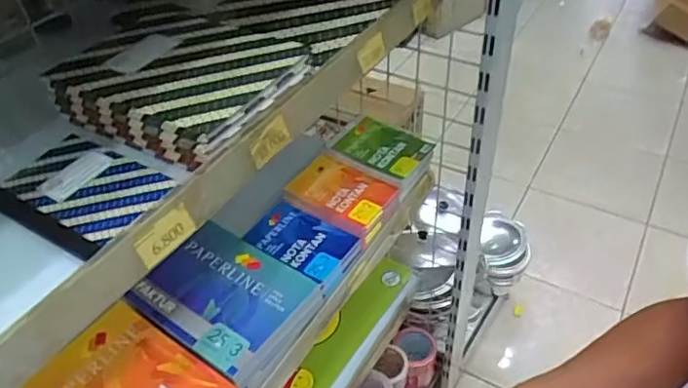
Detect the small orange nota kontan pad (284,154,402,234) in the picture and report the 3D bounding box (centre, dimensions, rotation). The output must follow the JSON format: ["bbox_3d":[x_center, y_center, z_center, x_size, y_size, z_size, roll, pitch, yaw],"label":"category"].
[{"bbox_3d":[-0.003,-0.006,0.906,0.156,0.022,0.114,22,49,26],"label":"small orange nota kontan pad"}]

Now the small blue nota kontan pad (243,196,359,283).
[{"bbox_3d":[-0.068,0.066,0.849,0.154,0.011,0.098,24,50,27],"label":"small blue nota kontan pad"}]

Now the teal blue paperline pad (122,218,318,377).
[{"bbox_3d":[-0.157,0.125,0.730,0.195,0.025,0.164,25,50,27],"label":"teal blue paperline pad"}]

